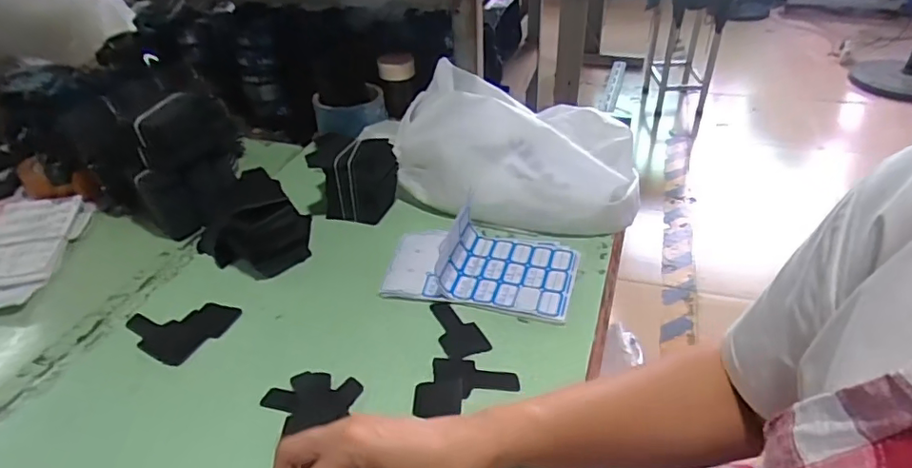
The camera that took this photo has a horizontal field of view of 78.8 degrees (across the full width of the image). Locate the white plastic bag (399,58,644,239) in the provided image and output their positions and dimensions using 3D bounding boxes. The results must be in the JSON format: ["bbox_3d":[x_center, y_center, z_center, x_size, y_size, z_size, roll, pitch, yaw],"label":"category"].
[{"bbox_3d":[0.080,-0.130,0.772,0.336,0.133,0.215,7,39,12],"label":"white plastic bag"}]

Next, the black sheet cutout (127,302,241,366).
[{"bbox_3d":[-0.304,0.100,0.606,0.113,0.005,0.083,12,40,18],"label":"black sheet cutout"}]

